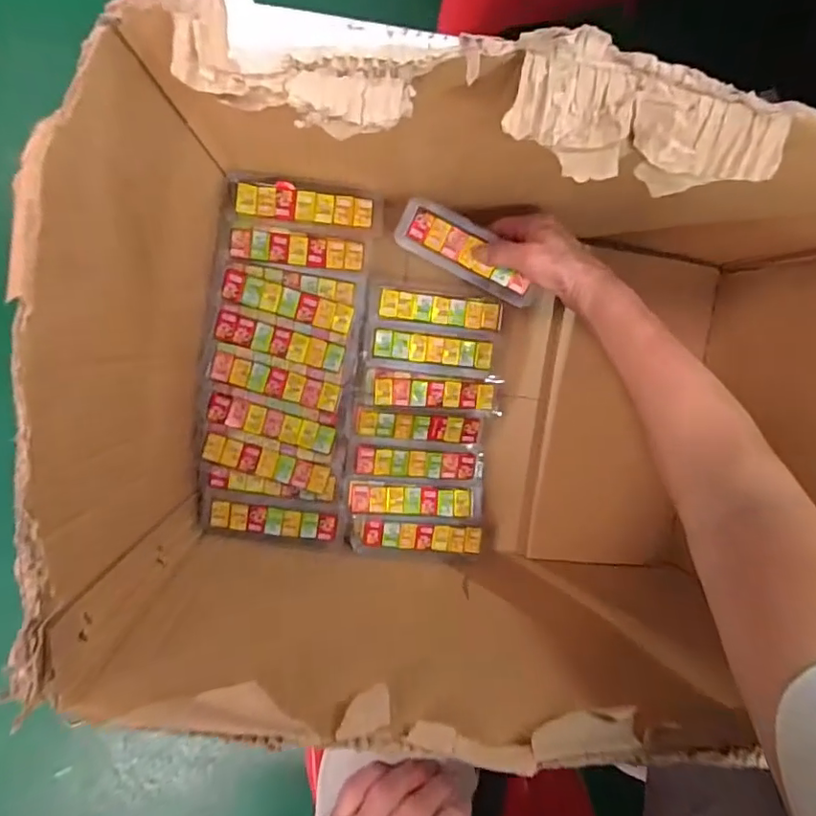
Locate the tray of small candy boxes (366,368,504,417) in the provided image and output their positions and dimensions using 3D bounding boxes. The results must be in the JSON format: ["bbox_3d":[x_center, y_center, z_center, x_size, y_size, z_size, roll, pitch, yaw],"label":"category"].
[{"bbox_3d":[0.027,-0.016,0.543,0.133,0.014,0.038,3,96,-6],"label":"tray of small candy boxes"}]

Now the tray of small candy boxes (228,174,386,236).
[{"bbox_3d":[-0.093,-0.185,0.501,0.137,0.024,0.041,5,96,-7],"label":"tray of small candy boxes"}]

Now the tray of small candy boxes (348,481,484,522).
[{"bbox_3d":[0.010,0.095,0.546,0.135,0.019,0.035,3,96,-6],"label":"tray of small candy boxes"}]

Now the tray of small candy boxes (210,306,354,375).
[{"bbox_3d":[-0.119,-0.065,0.519,0.125,0.014,0.037,13,95,-7],"label":"tray of small candy boxes"}]

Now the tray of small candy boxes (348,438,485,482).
[{"bbox_3d":[0.009,0.052,0.551,0.133,0.021,0.040,4,96,-6],"label":"tray of small candy boxes"}]

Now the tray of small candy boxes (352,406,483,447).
[{"bbox_3d":[0.010,0.017,0.546,0.127,0.027,0.034,4,96,-6],"label":"tray of small candy boxes"}]

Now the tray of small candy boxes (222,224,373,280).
[{"bbox_3d":[-0.102,-0.148,0.510,0.131,0.023,0.040,4,96,-6],"label":"tray of small candy boxes"}]

